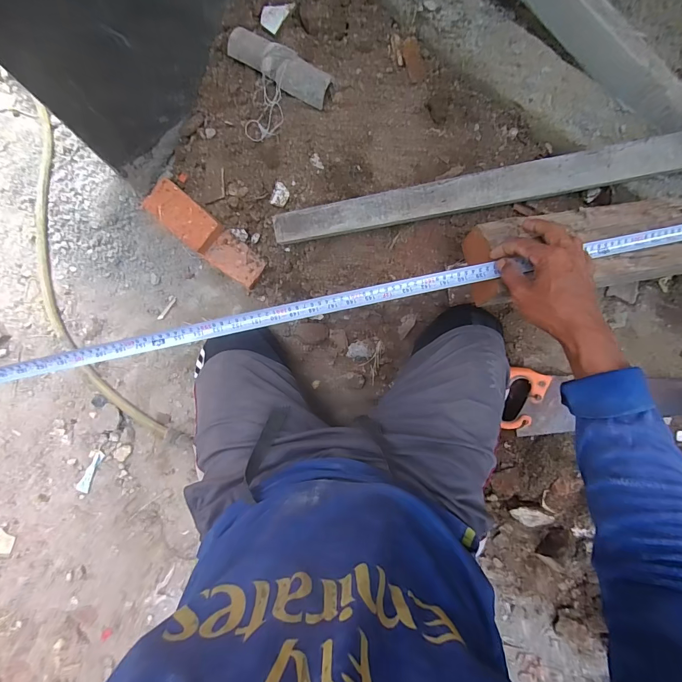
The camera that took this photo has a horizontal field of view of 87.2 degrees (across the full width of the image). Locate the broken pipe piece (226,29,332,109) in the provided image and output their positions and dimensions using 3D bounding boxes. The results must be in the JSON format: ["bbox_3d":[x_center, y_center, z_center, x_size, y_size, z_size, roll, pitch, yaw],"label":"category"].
[{"bbox_3d":[-0.111,-0.496,0.648,0.198,0.041,0.057,29,85,4],"label":"broken pipe piece"}]

